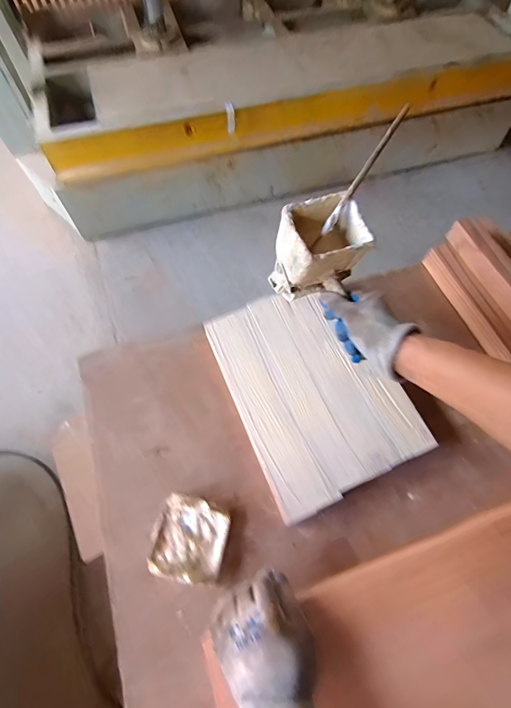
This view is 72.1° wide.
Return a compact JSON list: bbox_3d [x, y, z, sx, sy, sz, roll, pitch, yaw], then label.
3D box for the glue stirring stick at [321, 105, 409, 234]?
[{"bbox_3d":[0.149,-0.251,0.488,0.014,0.014,0.183,40,109,19],"label":"glue stirring stick"}]

